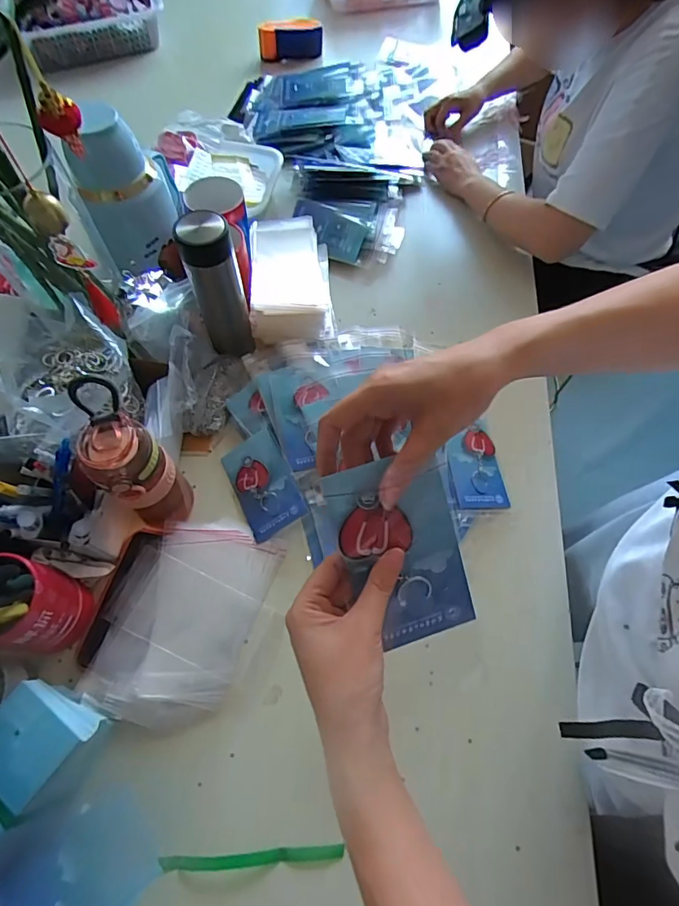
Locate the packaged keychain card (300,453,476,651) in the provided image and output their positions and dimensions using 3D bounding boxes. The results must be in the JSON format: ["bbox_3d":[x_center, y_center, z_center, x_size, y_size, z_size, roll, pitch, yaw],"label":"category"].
[{"bbox_3d":[0.038,0.069,0.321,0.092,0.008,0.132,-14,103,-6],"label":"packaged keychain card"}]

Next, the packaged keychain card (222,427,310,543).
[{"bbox_3d":[-0.101,0.039,0.614,0.080,0.008,0.133,-32,67,6],"label":"packaged keychain card"}]

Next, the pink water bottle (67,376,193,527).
[{"bbox_3d":[-0.225,0.016,0.516,0.070,0.192,0.089,-41,71,-18],"label":"pink water bottle"}]

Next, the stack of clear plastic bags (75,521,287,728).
[{"bbox_3d":[-0.171,0.190,0.543,0.184,0.024,0.229,20,65,9],"label":"stack of clear plastic bags"}]

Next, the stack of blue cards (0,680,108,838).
[{"bbox_3d":[-0.298,0.295,0.431,0.081,0.083,0.139,34,68,14],"label":"stack of blue cards"}]

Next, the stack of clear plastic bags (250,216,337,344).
[{"bbox_3d":[-0.076,-0.275,0.728,0.125,0.065,0.212,-6,64,-4],"label":"stack of clear plastic bags"}]

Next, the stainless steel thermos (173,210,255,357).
[{"bbox_3d":[-0.161,-0.216,0.623,0.065,0.188,0.060,-13,65,-7],"label":"stainless steel thermos"}]

